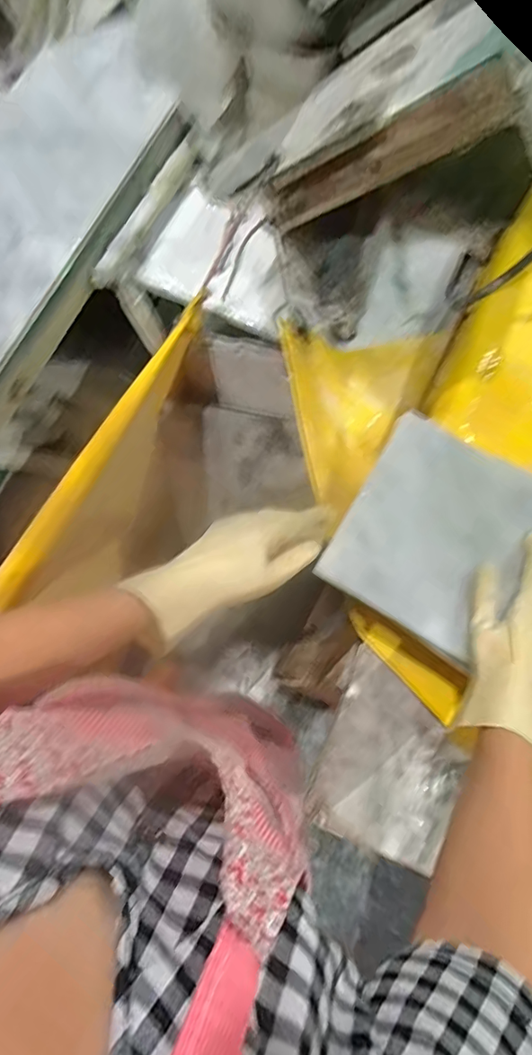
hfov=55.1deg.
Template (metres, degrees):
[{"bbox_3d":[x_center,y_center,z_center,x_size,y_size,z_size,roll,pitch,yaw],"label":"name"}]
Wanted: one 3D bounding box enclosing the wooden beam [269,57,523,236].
[{"bbox_3d":[0.100,-0.357,0.500,0.269,0.064,0.026,3,68,45],"label":"wooden beam"}]

